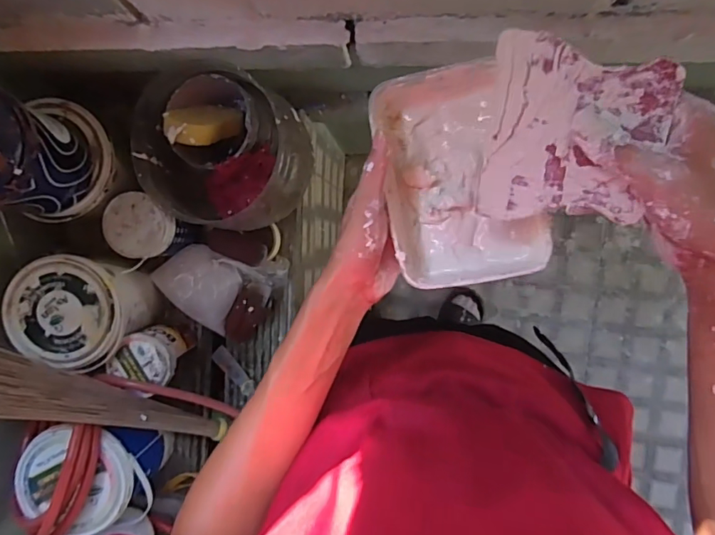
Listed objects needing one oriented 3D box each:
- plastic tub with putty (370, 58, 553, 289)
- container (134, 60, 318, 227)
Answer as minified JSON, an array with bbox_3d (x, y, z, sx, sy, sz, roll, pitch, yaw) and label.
[{"bbox_3d":[0.081,-0.072,0.399,0.113,0.045,0.166,-12,90,7],"label":"plastic tub with putty"},{"bbox_3d":[-0.209,-0.181,0.797,0.244,0.188,0.223,0,91,7],"label":"container"}]

